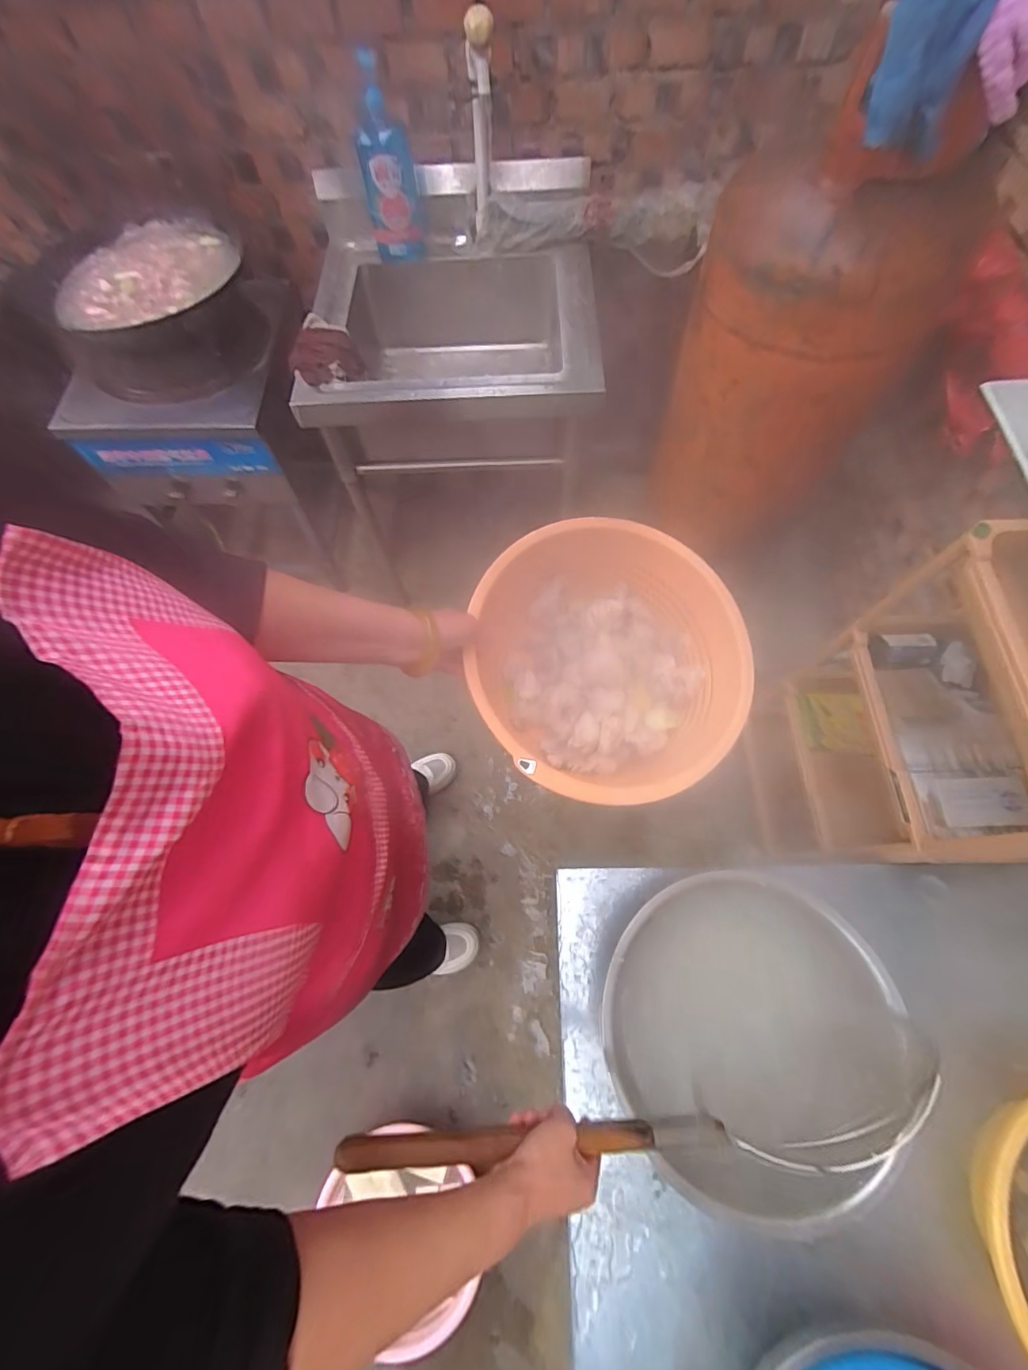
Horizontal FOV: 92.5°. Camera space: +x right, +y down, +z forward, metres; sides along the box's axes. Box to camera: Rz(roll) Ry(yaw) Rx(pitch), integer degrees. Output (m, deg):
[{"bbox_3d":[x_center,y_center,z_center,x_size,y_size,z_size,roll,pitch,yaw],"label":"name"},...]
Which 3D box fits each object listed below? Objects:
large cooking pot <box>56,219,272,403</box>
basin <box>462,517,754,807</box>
[{"bbox_3d":[-0.775,-0.867,1.121,0.392,0.132,0.441,-16,68,-4],"label":"large cooking pot"},{"bbox_3d":[0.121,-0.023,0.620,0.310,0.140,0.342,15,70,8],"label":"basin"}]

